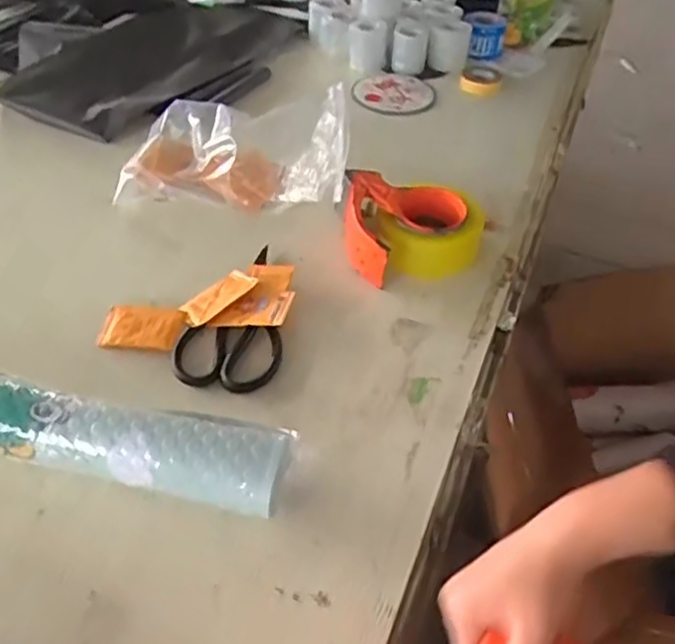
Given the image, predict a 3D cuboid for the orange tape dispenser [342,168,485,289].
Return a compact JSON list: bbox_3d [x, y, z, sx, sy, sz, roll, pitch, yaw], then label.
[{"bbox_3d":[0.084,-0.101,0.784,0.167,0.059,0.142,9,44,4],"label":"orange tape dispenser"}]

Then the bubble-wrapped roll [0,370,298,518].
[{"bbox_3d":[-0.241,0.083,0.567,0.413,0.060,0.075,9,44,8],"label":"bubble-wrapped roll"}]

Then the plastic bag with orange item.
[{"bbox_3d":[-0.129,-0.219,0.885,0.283,0.079,0.187,7,44,2],"label":"plastic bag with orange item"}]

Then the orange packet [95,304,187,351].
[{"bbox_3d":[-0.201,0.004,0.688,0.084,0.012,0.053,3,44,-2],"label":"orange packet"}]

